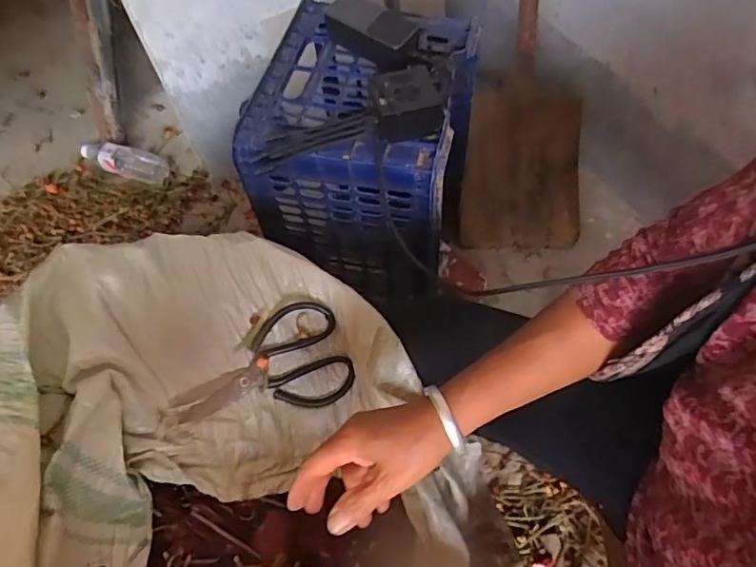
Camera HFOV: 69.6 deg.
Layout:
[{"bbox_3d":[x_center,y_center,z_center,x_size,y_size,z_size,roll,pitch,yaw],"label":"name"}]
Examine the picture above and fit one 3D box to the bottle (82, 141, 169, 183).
[{"bbox_3d":[-0.621,-0.308,1.329,0.235,0.056,0.085,16,62,14],"label":"bottle"}]

